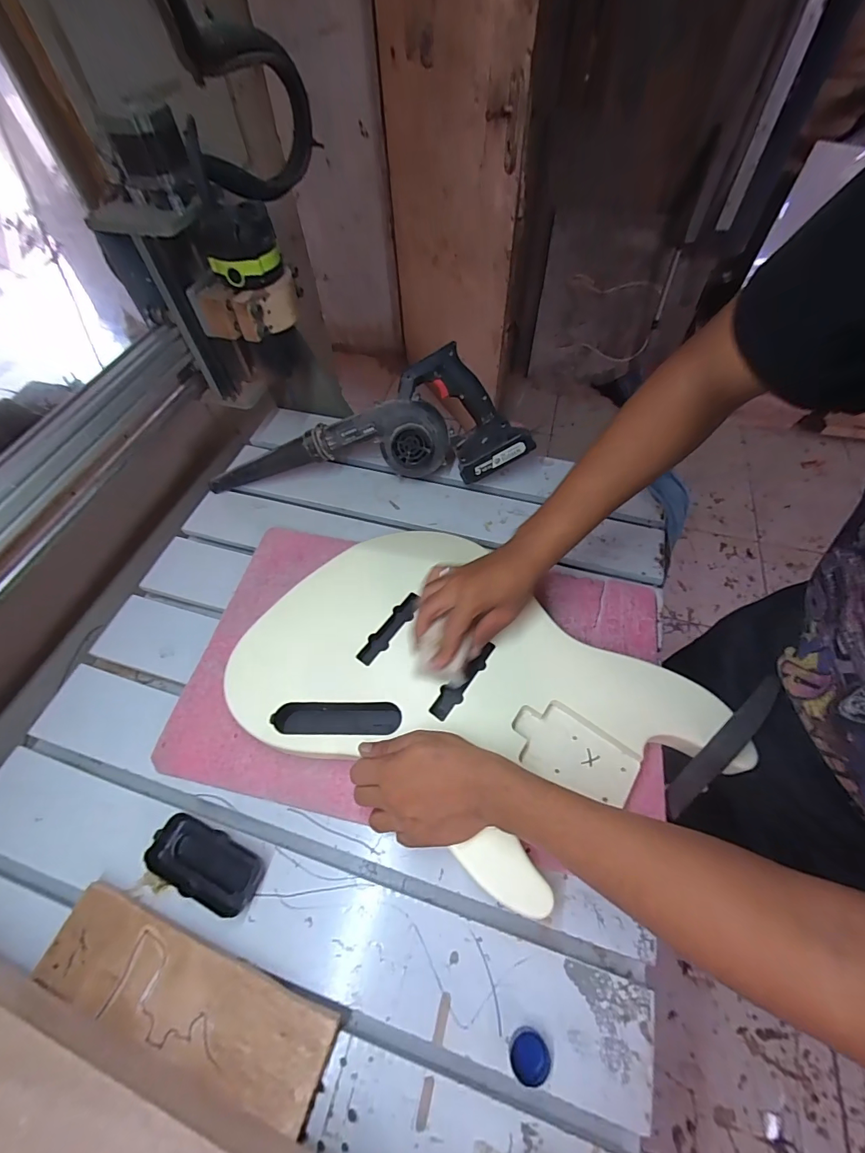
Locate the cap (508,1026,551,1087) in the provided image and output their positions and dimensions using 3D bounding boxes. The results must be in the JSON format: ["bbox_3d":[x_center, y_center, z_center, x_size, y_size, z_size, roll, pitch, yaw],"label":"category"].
[{"bbox_3d":[0.079,0.391,0.355,0.032,0.013,0.031,0,58,1],"label":"cap"}]

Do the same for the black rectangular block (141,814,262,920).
[{"bbox_3d":[-0.220,0.276,0.420,0.107,0.024,0.052,18,61,12],"label":"black rectangular block"}]

